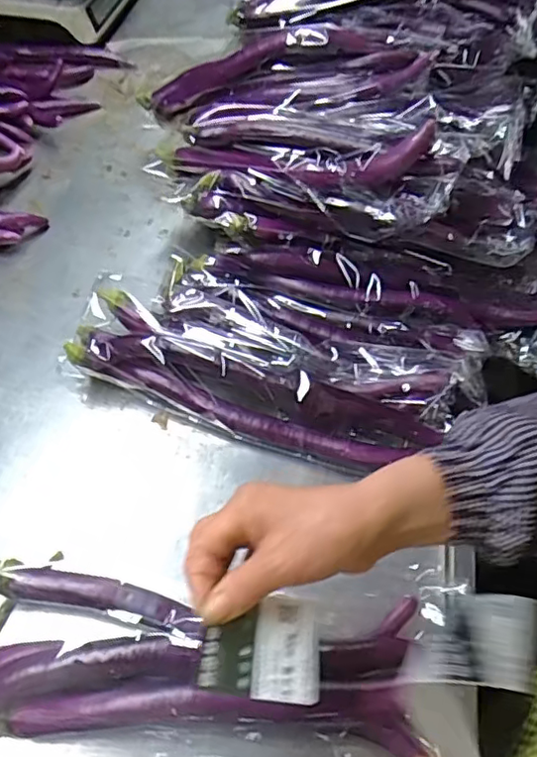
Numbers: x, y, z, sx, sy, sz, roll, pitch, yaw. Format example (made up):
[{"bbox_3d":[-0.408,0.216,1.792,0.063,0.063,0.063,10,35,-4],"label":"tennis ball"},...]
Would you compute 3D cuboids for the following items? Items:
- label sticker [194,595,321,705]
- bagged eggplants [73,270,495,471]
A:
[{"bbox_3d":[-0.002,0.163,0.366,0.077,0.011,0.060,17,53,-17],"label":"label sticker"},{"bbox_3d":[-0.006,-0.011,0.602,0.413,0.072,0.131,17,54,10],"label":"bagged eggplants"}]

